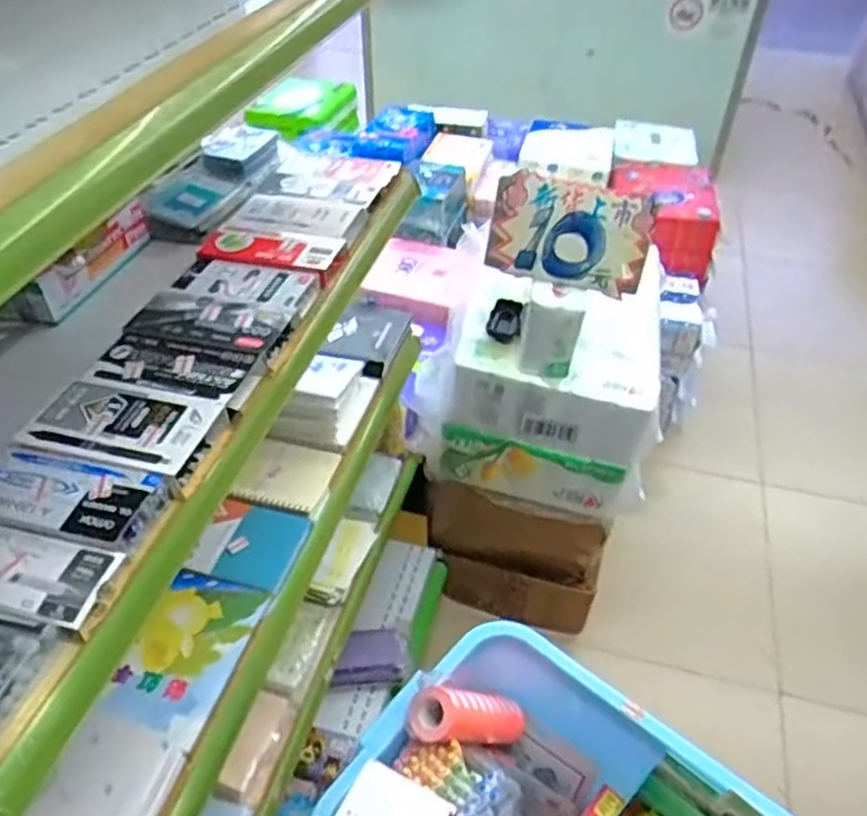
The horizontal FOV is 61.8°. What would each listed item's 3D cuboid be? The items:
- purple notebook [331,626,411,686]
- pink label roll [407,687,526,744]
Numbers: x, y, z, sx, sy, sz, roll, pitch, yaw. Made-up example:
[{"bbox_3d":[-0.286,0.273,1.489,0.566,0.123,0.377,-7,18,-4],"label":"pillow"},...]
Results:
[{"bbox_3d":[-0.121,0.476,1.390,0.150,0.017,0.099,-11,60,16],"label":"purple notebook"},{"bbox_3d":[0.051,0.355,0.829,0.049,0.224,0.051,-15,60,28],"label":"pink label roll"}]

